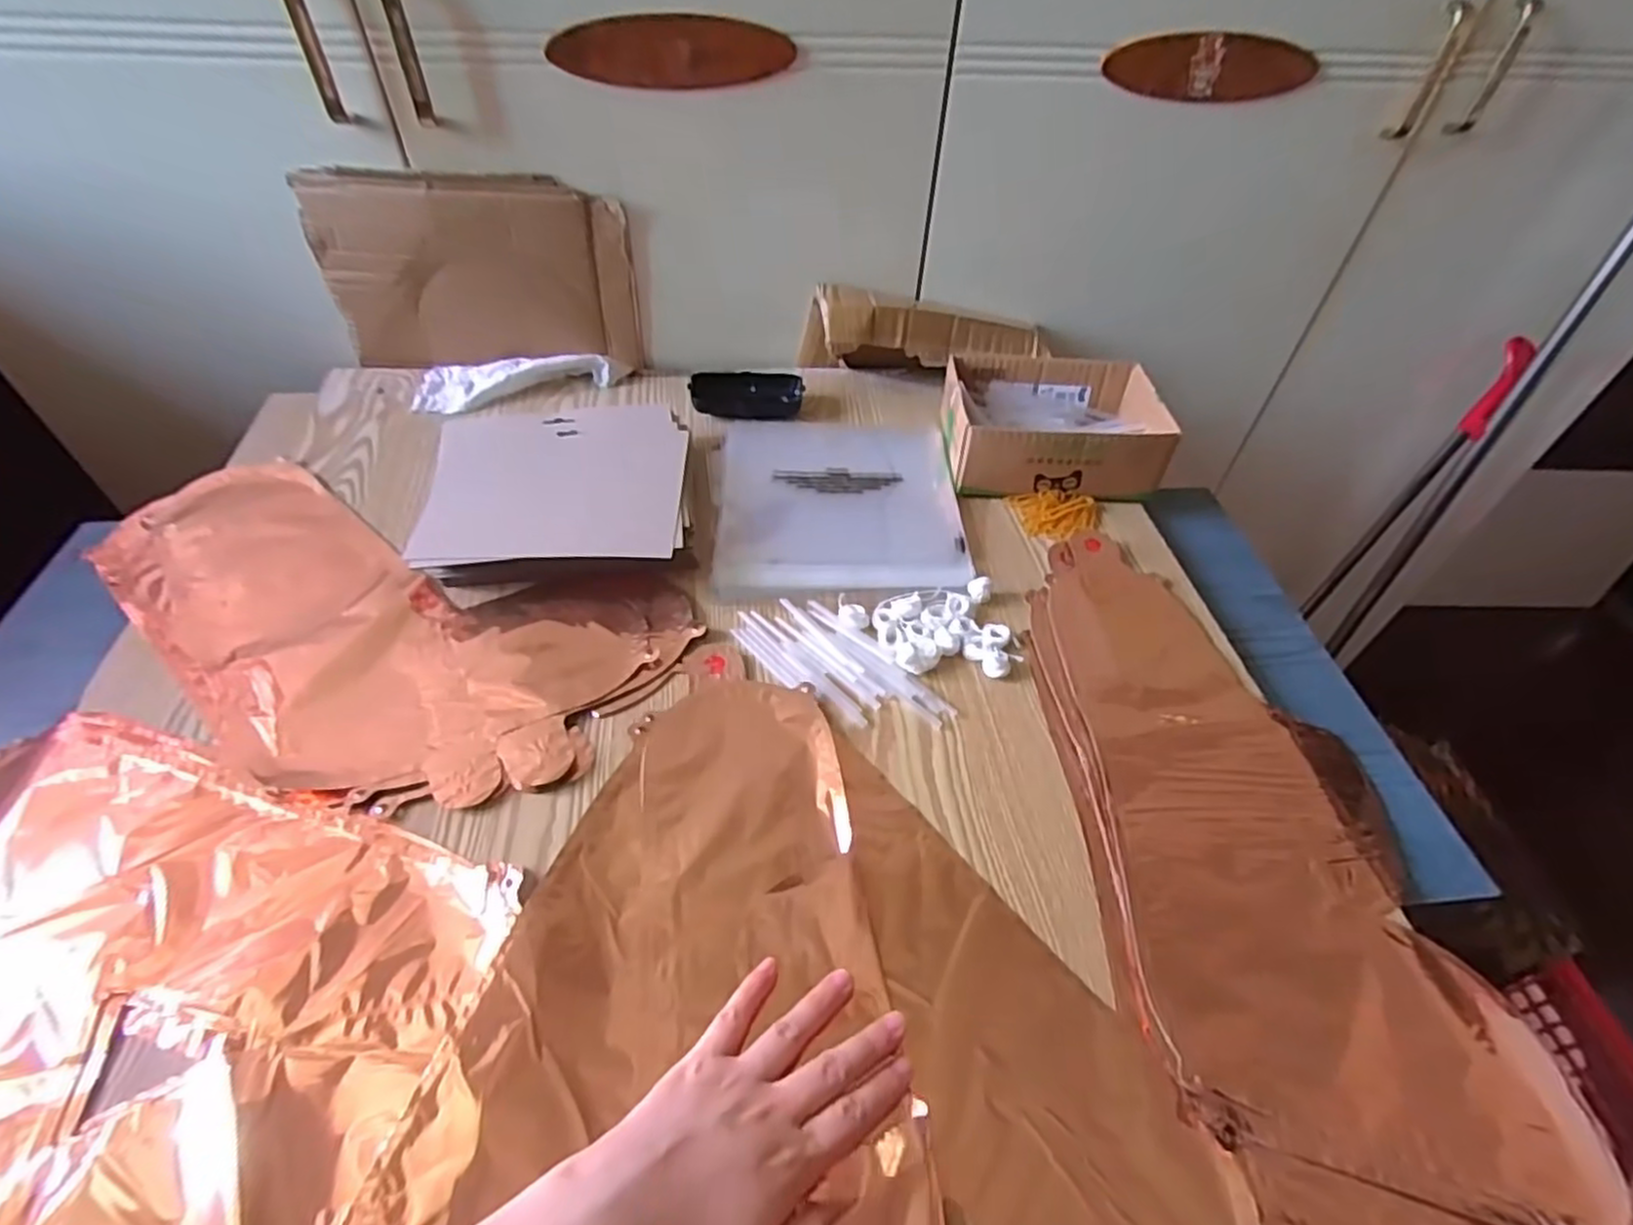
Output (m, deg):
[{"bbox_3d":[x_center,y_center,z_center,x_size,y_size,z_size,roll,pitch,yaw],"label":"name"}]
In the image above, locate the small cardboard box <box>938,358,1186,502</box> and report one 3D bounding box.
[{"bbox_3d":[0.210,-0.167,0.674,0.178,0.066,0.133,1,48,-3],"label":"small cardboard box"}]

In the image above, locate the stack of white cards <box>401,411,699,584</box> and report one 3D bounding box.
[{"bbox_3d":[-0.205,-0.094,0.603,0.199,0.038,0.191,-5,48,-7],"label":"stack of white cards"}]

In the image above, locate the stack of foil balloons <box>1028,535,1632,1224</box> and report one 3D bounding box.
[{"bbox_3d":[0.261,0.127,0.452,0.210,0.013,0.458,-3,48,-6],"label":"stack of foil balloons"}]

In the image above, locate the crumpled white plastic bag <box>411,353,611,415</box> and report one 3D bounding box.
[{"bbox_3d":[-0.300,-0.236,0.736,0.181,0.030,0.067,-11,49,-13],"label":"crumpled white plastic bag"}]

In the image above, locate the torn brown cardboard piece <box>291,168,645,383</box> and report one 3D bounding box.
[{"bbox_3d":[-0.315,-0.312,0.705,0.277,0.177,0.022,0,48,-3],"label":"torn brown cardboard piece"}]

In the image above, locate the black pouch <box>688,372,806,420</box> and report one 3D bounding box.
[{"bbox_3d":[-0.067,-0.215,0.733,0.107,0.024,0.047,-3,48,-6],"label":"black pouch"}]

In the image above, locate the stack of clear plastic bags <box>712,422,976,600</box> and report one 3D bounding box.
[{"bbox_3d":[0.018,-0.103,0.645,0.200,0.011,0.230,0,48,-3],"label":"stack of clear plastic bags"}]

